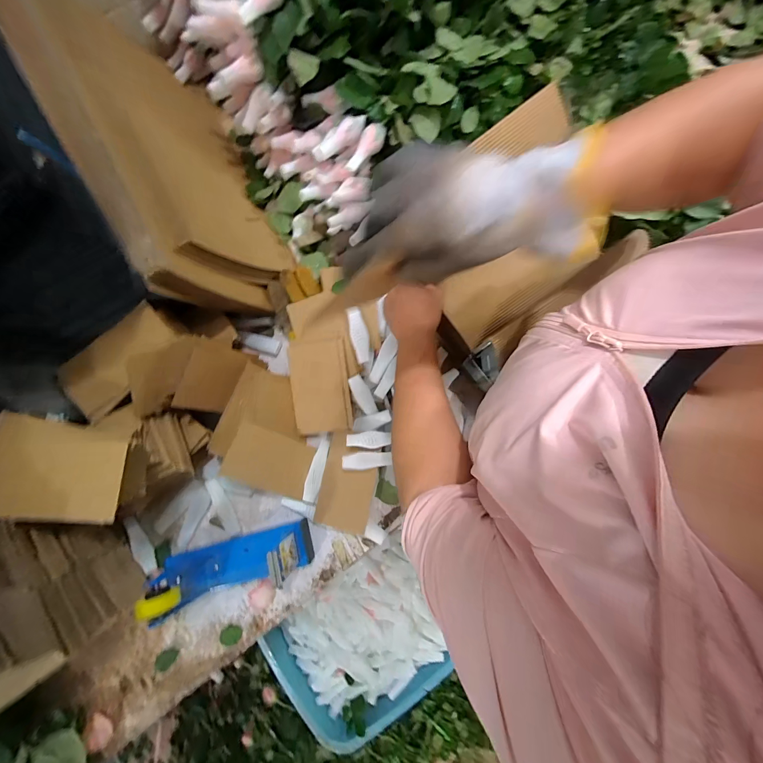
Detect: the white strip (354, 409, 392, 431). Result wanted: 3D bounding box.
[{"bbox_3d":[-0.014,0.062,0.497,0.060,0.012,0.024,-16,80,-2],"label":"white strip"}]

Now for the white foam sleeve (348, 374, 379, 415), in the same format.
[{"bbox_3d":[-0.030,0.022,0.518,0.026,0.014,0.066,-27,80,-4],"label":"white foam sleeve"}]

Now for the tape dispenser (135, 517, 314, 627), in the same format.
[{"bbox_3d":[-0.218,0.261,0.436,0.225,0.132,0.067,-15,80,-2],"label":"tape dispenser"}]

